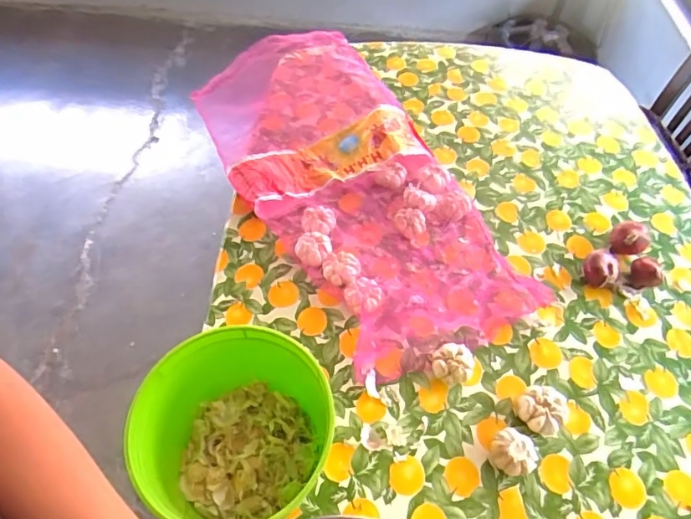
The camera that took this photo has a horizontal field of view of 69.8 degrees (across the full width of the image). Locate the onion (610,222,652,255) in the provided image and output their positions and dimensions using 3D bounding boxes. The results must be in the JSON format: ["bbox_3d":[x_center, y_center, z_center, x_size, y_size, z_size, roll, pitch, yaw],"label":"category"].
[{"bbox_3d":[0.492,-0.032,0.859,0.058,0.053,0.053,1,54,-1],"label":"onion"}]

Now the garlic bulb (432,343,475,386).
[{"bbox_3d":[0.155,0.150,0.720,0.059,0.034,0.059,1,54,-1],"label":"garlic bulb"}]

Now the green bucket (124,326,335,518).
[{"bbox_3d":[-0.131,0.199,0.601,0.188,0.155,0.177,5,54,2],"label":"green bucket"}]

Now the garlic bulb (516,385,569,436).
[{"bbox_3d":[0.272,0.207,0.683,0.065,0.037,0.063,1,54,-1],"label":"garlic bulb"}]

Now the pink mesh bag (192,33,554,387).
[{"bbox_3d":[-0.009,-0.161,0.938,0.389,0.083,0.781,-18,57,-15],"label":"pink mesh bag"}]

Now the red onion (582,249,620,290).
[{"bbox_3d":[0.418,0.020,0.817,0.057,0.049,0.056,1,54,-1],"label":"red onion"}]

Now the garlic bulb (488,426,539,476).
[{"bbox_3d":[0.220,0.255,0.650,0.060,0.036,0.055,1,54,-1],"label":"garlic bulb"}]

